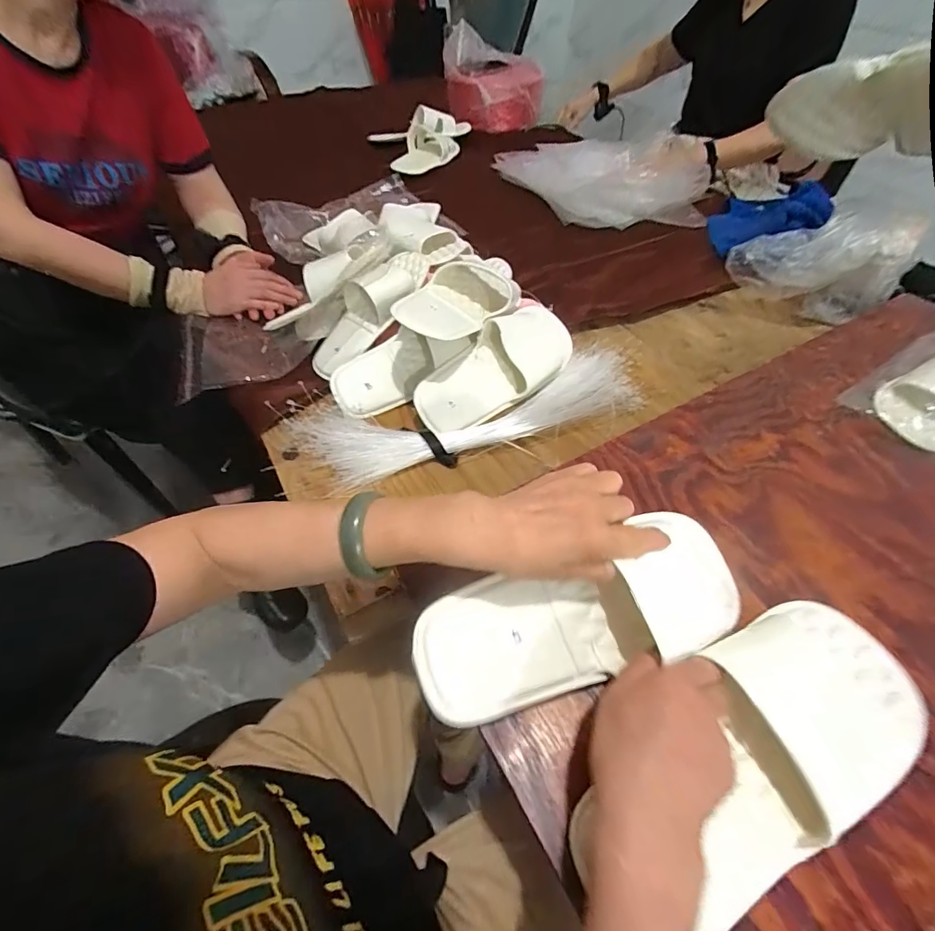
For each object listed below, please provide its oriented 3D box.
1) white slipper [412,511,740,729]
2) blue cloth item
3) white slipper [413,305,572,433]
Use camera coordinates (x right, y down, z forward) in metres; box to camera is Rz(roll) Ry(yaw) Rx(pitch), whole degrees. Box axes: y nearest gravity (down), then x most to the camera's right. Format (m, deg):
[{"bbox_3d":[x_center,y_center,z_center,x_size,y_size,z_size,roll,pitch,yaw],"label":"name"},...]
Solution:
[{"bbox_3d":[0.099,0.110,0.335,0.256,0.062,0.100,-15,51,-8],"label":"white slipper"},{"bbox_3d":[0.617,-0.520,0.927,0.217,0.069,0.098,-2,46,30],"label":"blue cloth item"},{"bbox_3d":[0.041,-0.132,0.613,0.262,0.070,0.104,-38,93,-22],"label":"white slipper"}]

